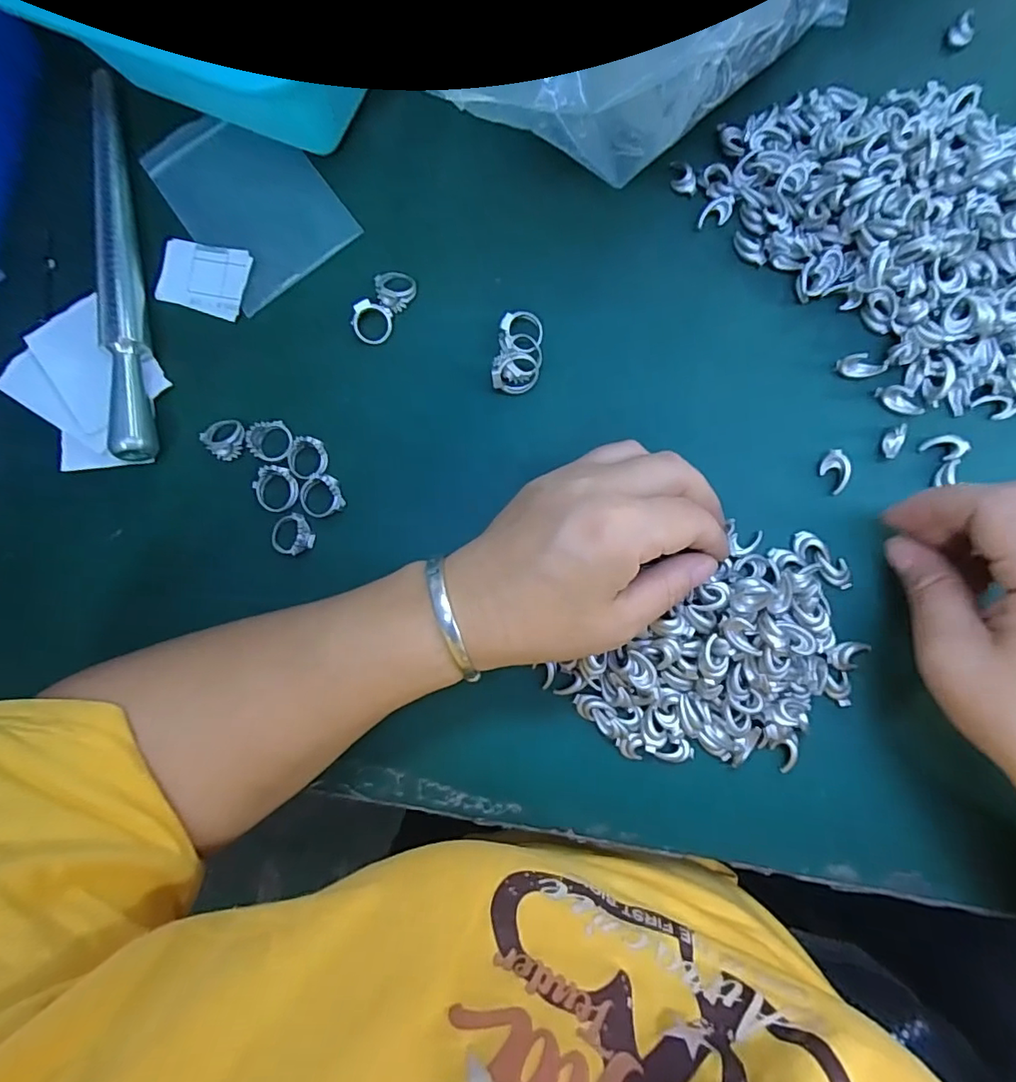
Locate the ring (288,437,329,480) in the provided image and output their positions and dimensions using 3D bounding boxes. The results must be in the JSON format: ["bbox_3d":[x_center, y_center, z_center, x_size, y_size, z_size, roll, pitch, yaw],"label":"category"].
[{"bbox_3d":[-0.106,-0.044,0.282,0.020,0.008,0.020,2,83,6],"label":"ring"}]

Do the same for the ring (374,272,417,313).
[{"bbox_3d":[-0.062,-0.136,0.289,0.021,0.007,0.022,-1,83,6],"label":"ring"}]

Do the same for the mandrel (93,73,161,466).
[{"bbox_3d":[-0.214,-0.156,0.296,0.018,0.021,0.227,-10,82,5],"label":"mandrel"}]

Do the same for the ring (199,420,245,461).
[{"bbox_3d":[-0.151,-0.055,0.287,0.021,0.008,0.021,-1,83,6],"label":"ring"}]

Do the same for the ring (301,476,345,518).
[{"bbox_3d":[-0.099,-0.023,0.281,0.023,0.010,0.021,-1,83,6],"label":"ring"}]

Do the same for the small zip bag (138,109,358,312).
[{"bbox_3d":[-0.146,-0.194,0.302,0.077,0.006,0.117,-36,81,1],"label":"small zip bag"}]

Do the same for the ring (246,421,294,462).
[{"bbox_3d":[-0.126,-0.053,0.286,0.024,0.007,0.022,-1,83,6],"label":"ring"}]

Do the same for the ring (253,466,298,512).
[{"bbox_3d":[-0.123,-0.027,0.282,0.022,0.008,0.023,-1,83,6],"label":"ring"}]

